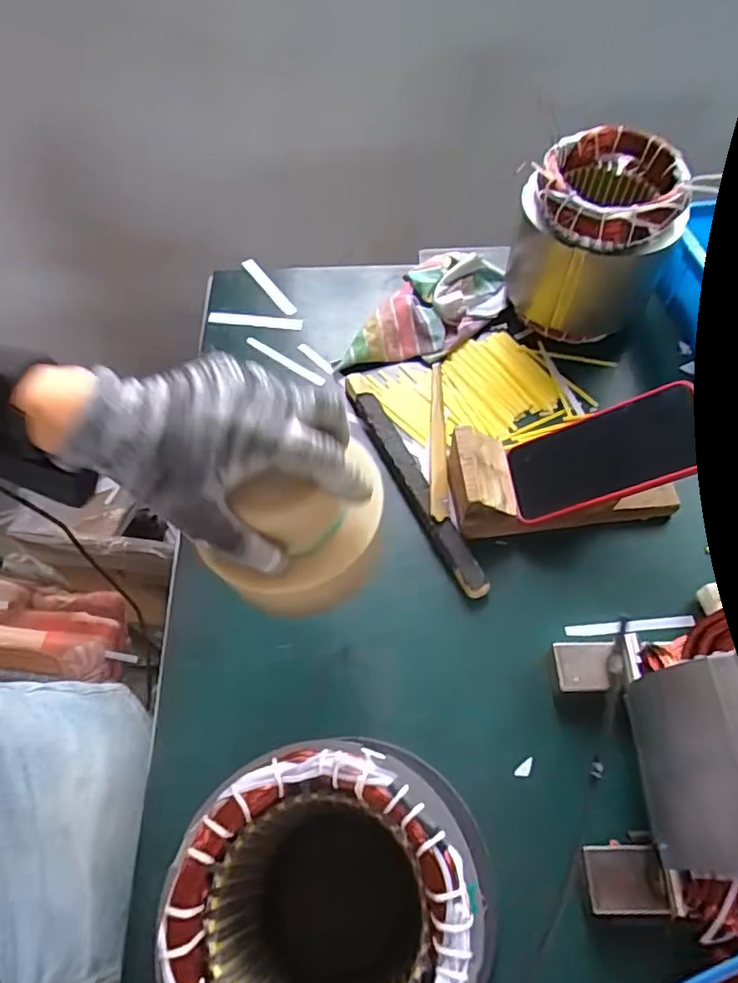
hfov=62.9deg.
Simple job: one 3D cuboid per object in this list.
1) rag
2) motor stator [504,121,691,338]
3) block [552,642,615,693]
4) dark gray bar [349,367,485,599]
[{"bbox_3d":[0.069,-0.197,0.674,0.107,0.032,0.202,26,64,17],"label":"rag"},{"bbox_3d":[0.235,-0.265,0.639,0.155,0.152,0.144,13,60,10],"label":"motor stator"},{"bbox_3d":[0.171,0.139,0.477,0.045,0.015,0.037,-2,59,1],"label":"block"},{"bbox_3d":[0.037,-0.015,0.576,0.029,0.019,0.260,-22,60,-10],"label":"dark gray bar"}]

